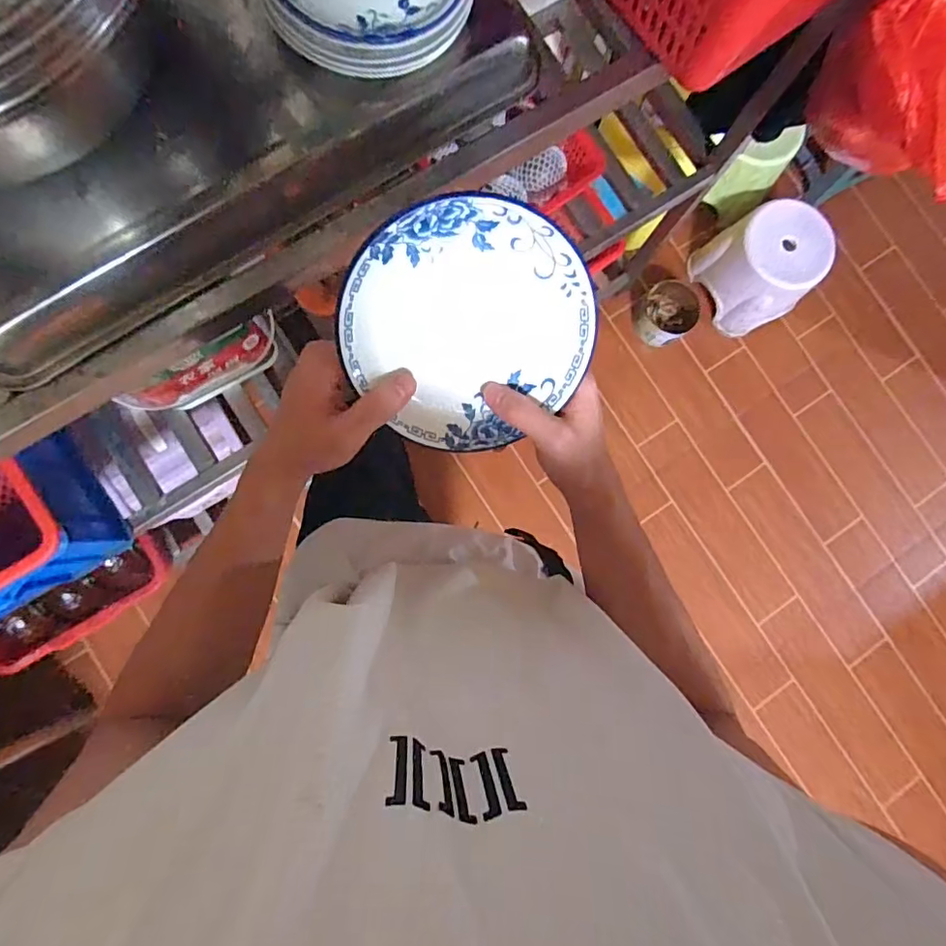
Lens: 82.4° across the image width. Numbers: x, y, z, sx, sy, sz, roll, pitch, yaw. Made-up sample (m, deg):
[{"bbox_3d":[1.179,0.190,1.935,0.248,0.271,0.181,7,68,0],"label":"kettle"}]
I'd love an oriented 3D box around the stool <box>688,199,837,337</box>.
[{"bbox_3d":[0.760,-0.537,1.390,0.255,0.215,0.252,-25,86,-6],"label":"stool"}]

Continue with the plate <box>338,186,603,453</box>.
[{"bbox_3d":[-0.002,-0.093,0.345,0.149,0.018,0.150,-3,123,-5],"label":"plate"}]

